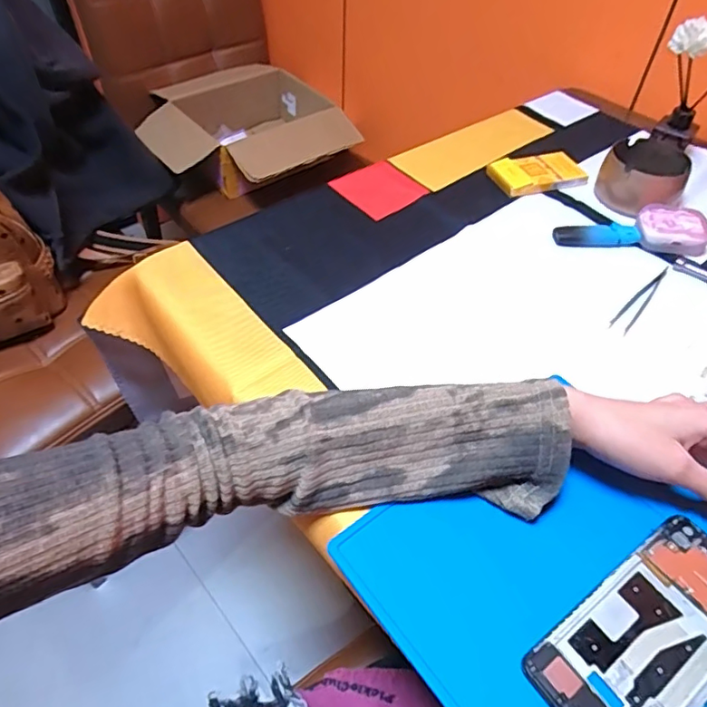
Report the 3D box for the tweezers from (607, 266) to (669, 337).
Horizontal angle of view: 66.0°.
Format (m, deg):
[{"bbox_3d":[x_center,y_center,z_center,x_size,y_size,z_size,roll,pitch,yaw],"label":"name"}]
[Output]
[{"bbox_3d":[0.262,-0.051,0.498,0.016,0.006,0.105,32,55,24],"label":"tweezers"}]

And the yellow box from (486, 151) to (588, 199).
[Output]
[{"bbox_3d":[0.216,-0.209,0.628,0.108,0.016,0.062,-11,50,-12],"label":"yellow box"}]

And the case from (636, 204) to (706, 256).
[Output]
[{"bbox_3d":[0.328,-0.126,0.551,0.078,0.026,0.044,13,49,9],"label":"case"}]

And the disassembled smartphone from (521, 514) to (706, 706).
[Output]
[{"bbox_3d":[0.171,0.157,0.307,0.151,0.008,0.070,-27,55,-24],"label":"disassembled smartphone"}]

